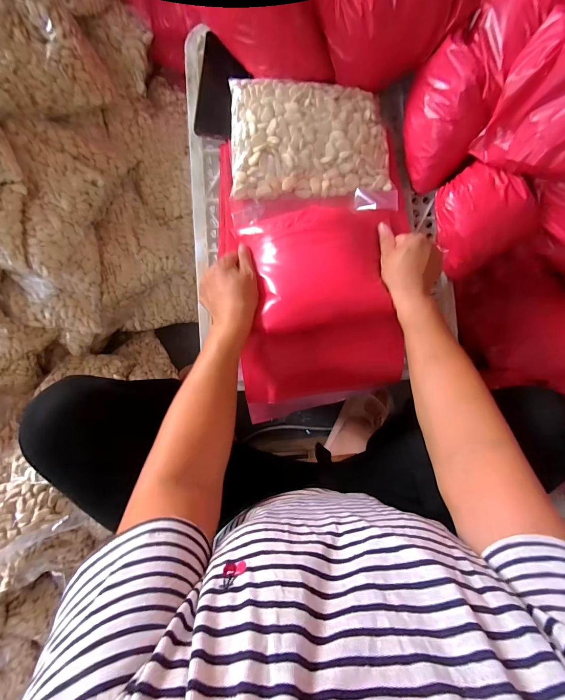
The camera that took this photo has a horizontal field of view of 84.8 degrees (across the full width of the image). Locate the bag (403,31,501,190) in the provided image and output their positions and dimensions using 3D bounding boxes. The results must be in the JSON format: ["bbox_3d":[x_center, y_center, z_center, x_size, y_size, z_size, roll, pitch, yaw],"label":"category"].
[{"bbox_3d":[0.232,-0.336,0.447,0.075,0.118,0.145,-10,88,-3],"label":"bag"}]

